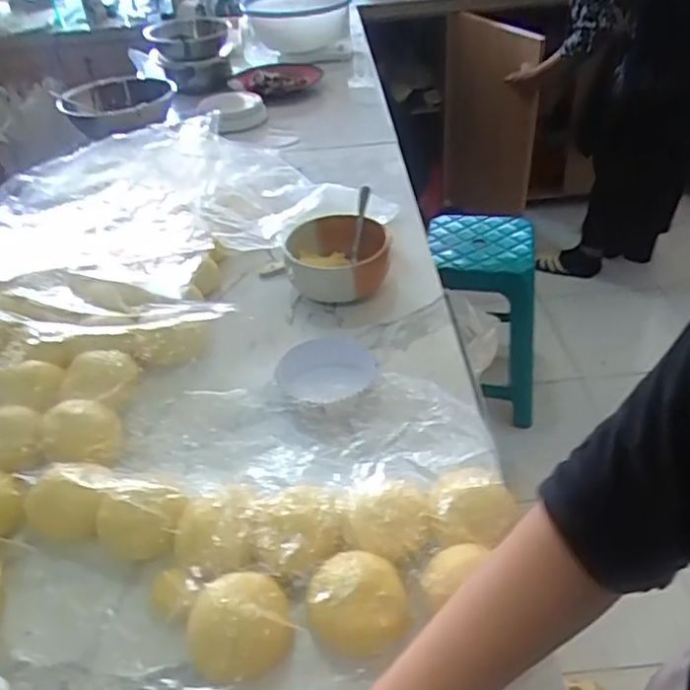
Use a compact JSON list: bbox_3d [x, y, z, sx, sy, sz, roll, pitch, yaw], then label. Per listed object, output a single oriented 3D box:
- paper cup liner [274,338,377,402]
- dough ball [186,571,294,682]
[{"bbox_3d":[-0.019,0.026,0.671,0.100,0.032,0.120,-6,38,-1],"label":"paper cup liner"},{"bbox_3d":[-0.071,0.198,0.451,0.068,0.039,0.064,-3,38,3],"label":"dough ball"}]

